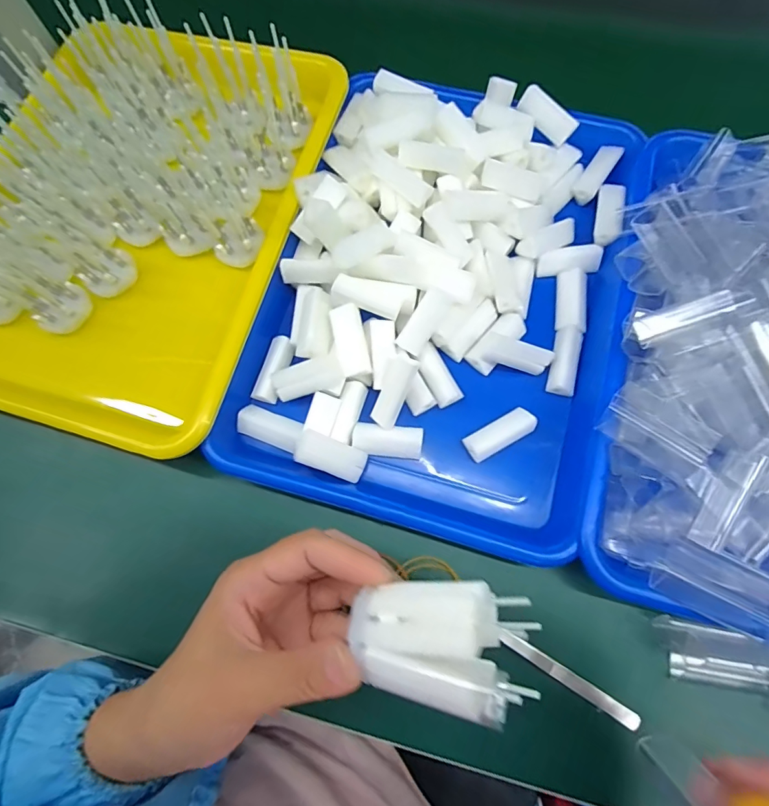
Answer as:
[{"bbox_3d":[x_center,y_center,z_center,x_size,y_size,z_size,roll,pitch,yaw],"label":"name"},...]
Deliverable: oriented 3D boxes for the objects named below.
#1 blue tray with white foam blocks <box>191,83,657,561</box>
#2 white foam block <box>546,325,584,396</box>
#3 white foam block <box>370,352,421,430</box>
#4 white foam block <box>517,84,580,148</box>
[{"bbox_3d":[0.040,-0.080,0.309,0.227,0.053,0.320,15,74,7],"label":"blue tray with white foam blocks"},{"bbox_3d":[0.125,-0.029,0.306,0.019,0.013,0.046,14,74,7],"label":"white foam block"},{"bbox_3d":[0.007,-0.008,0.295,0.017,0.017,0.049,22,90,9],"label":"white foam block"},{"bbox_3d":[0.123,-0.216,0.337,0.046,0.007,0.021,40,108,-7],"label":"white foam block"}]

